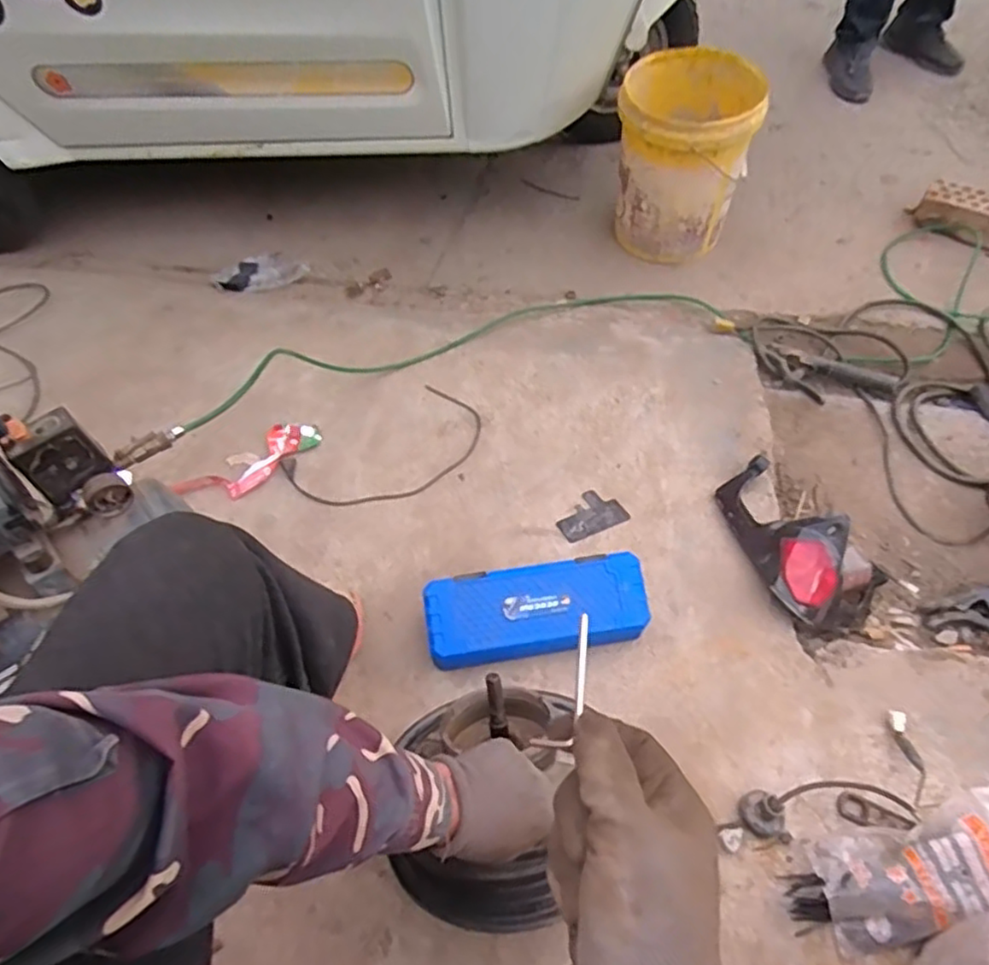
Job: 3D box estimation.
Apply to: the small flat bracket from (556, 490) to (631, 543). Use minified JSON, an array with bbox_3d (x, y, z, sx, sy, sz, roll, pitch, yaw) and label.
[{"bbox_3d":[0.163,0.053,1.159,0.122,0.010,0.085,-25,59,-13],"label":"small flat bracket"}]

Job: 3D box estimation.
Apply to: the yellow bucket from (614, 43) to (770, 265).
[{"bbox_3d":[0.443,-0.758,1.576,0.288,0.385,0.284,-1,57,2],"label":"yellow bucket"}]

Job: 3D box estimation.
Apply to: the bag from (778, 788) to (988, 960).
[{"bbox_3d":[0.460,0.438,0.743,0.256,0.070,0.112,-14,58,-7],"label":"bag"}]

